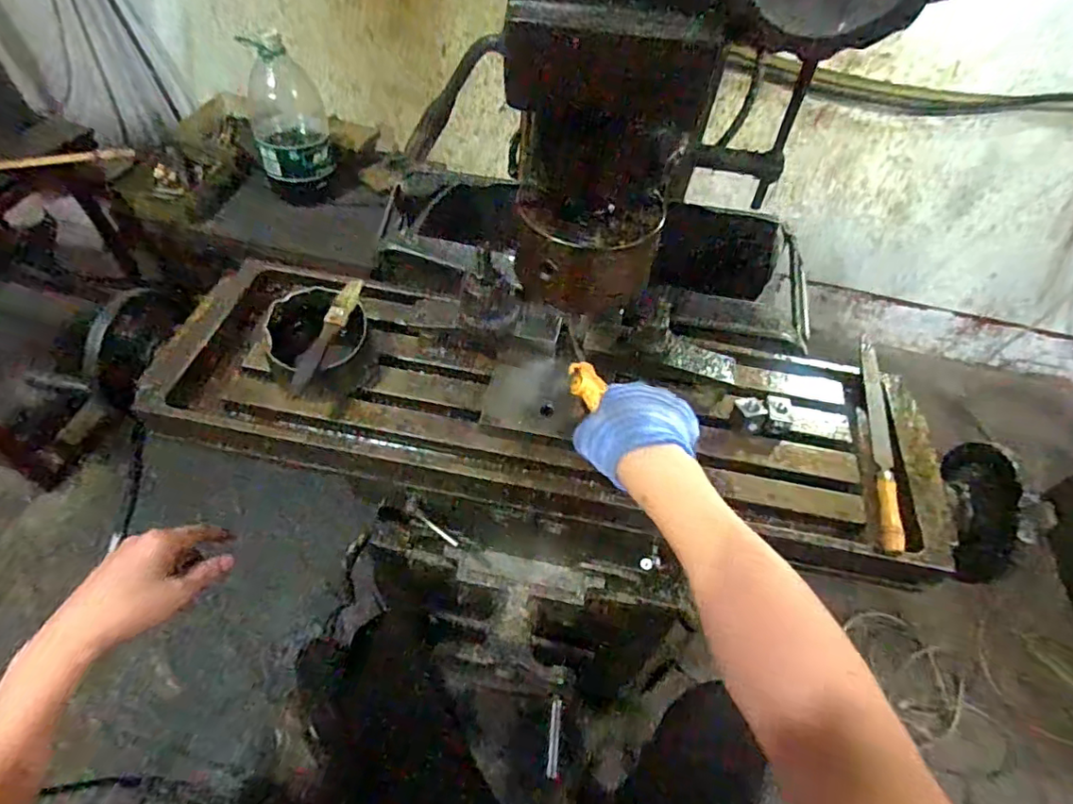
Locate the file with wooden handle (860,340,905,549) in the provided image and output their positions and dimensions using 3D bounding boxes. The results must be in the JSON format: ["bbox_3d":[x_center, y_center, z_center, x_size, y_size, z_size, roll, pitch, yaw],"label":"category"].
[{"bbox_3d":[0.363,0.037,0.598,0.025,0.024,0.270,14,53,5],"label":"file with wooden handle"}]

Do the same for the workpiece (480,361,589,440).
[{"bbox_3d":[-0.001,-0.006,0.585,0.098,0.010,0.086,10,53,2],"label":"workpiece"}]

